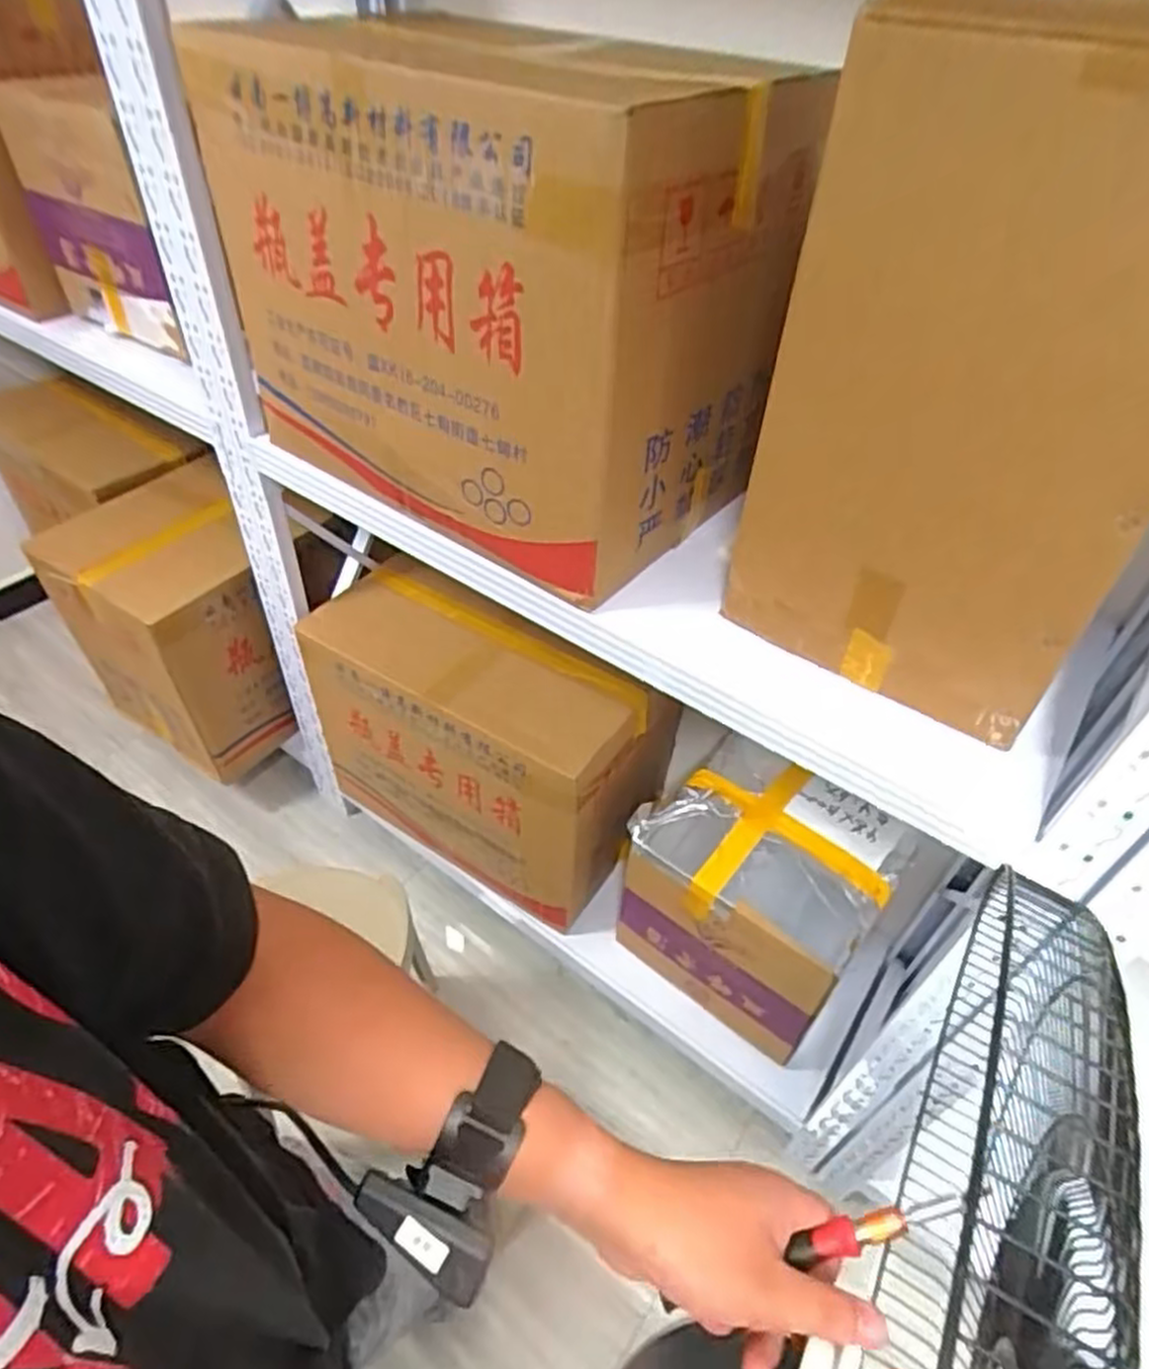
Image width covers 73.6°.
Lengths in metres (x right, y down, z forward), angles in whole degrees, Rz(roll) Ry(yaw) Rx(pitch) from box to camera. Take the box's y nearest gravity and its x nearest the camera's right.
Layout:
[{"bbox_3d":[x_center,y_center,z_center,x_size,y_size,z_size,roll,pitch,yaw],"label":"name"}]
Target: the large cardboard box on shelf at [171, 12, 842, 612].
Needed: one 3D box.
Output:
[{"bbox_3d":[-0.104,-0.469,0.928,0.610,0.459,0.347,30,50,25],"label":"large cardboard box on shelf"}]

